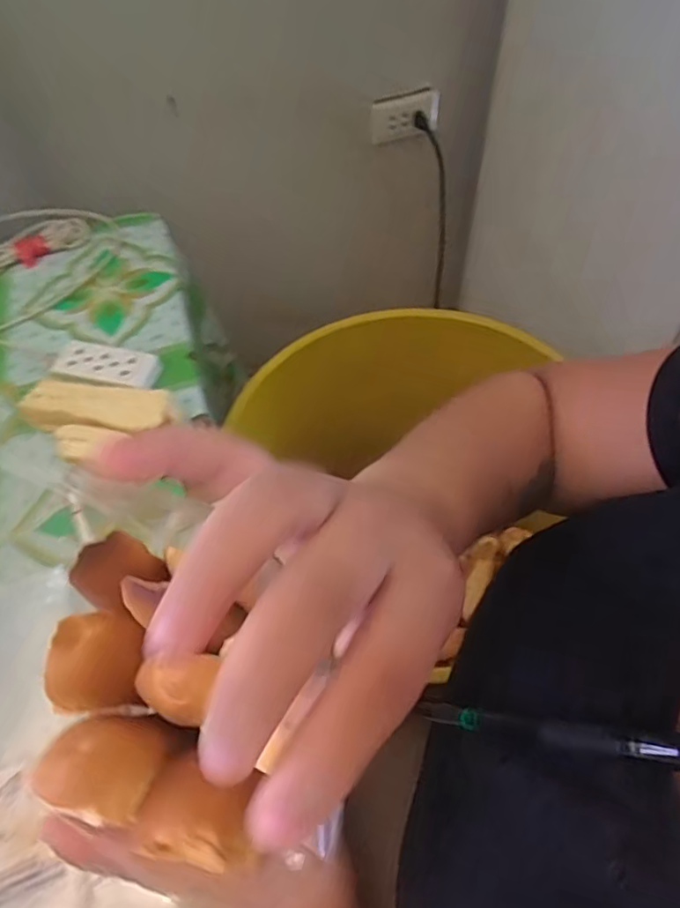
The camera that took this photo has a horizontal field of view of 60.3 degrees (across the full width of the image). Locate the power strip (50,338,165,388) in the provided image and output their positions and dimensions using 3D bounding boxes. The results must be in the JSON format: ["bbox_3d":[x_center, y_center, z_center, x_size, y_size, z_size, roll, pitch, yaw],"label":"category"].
[{"bbox_3d":[-0.241,-0.089,0.595,0.119,0.025,0.045,13,59,11],"label":"power strip"}]

